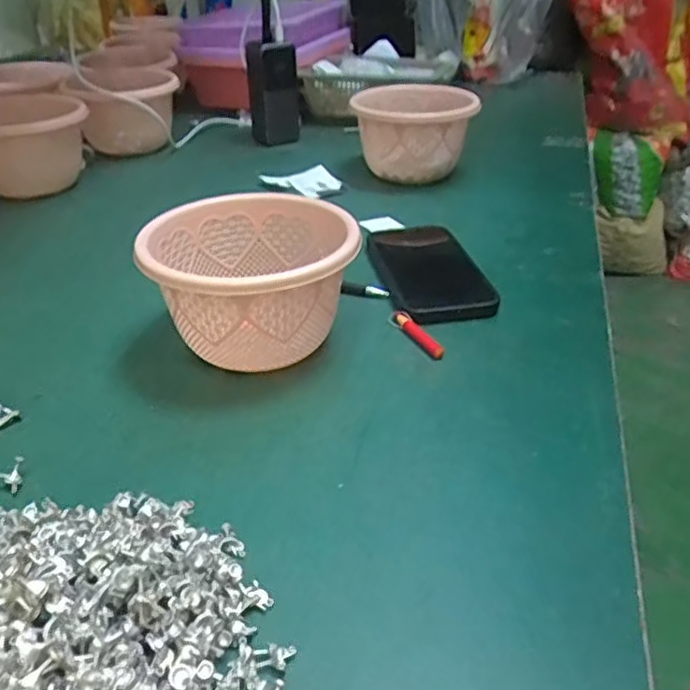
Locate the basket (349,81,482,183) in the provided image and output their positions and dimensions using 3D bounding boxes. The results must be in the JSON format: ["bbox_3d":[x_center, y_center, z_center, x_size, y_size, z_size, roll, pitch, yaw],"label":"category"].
[{"bbox_3d":[0.080,-0.252,0.770,0.130,0.093,0.166,4,34,4],"label":"basket"}]

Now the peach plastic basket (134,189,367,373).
[{"bbox_3d":[-0.065,-0.038,0.461,0.138,0.091,0.135,5,34,6],"label":"peach plastic basket"}]

